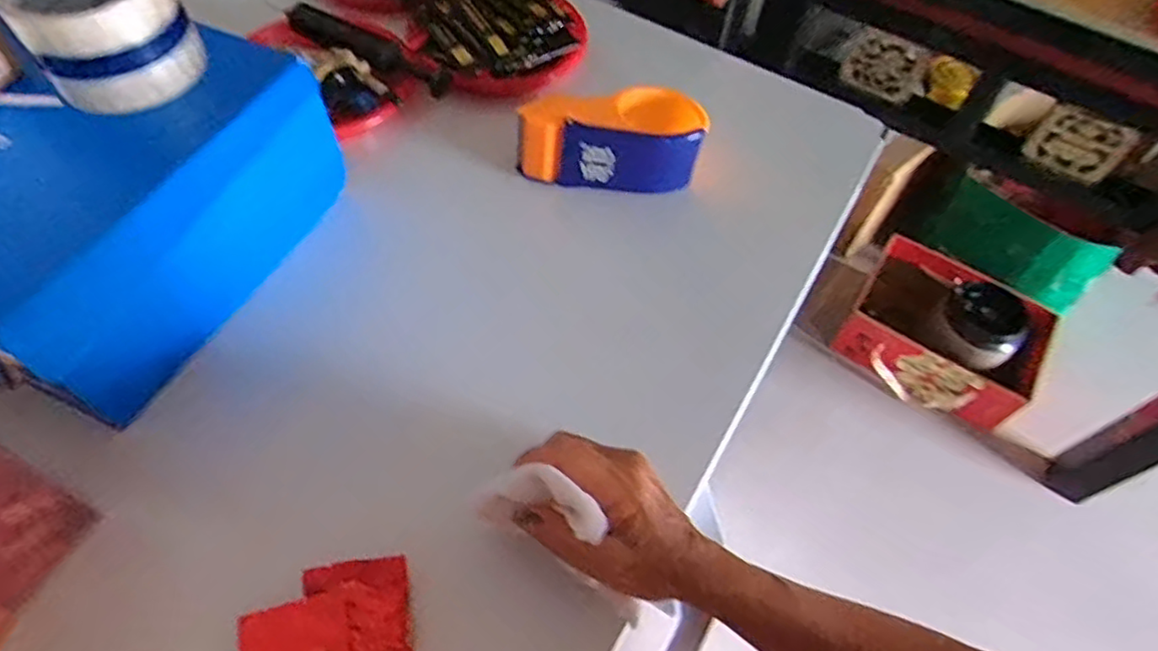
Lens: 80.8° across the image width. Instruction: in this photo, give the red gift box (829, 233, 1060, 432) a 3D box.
[{"bbox_3d":[0.815,0.011,1.516,0.382,0.182,0.316,32,60,15],"label":"red gift box"}]

